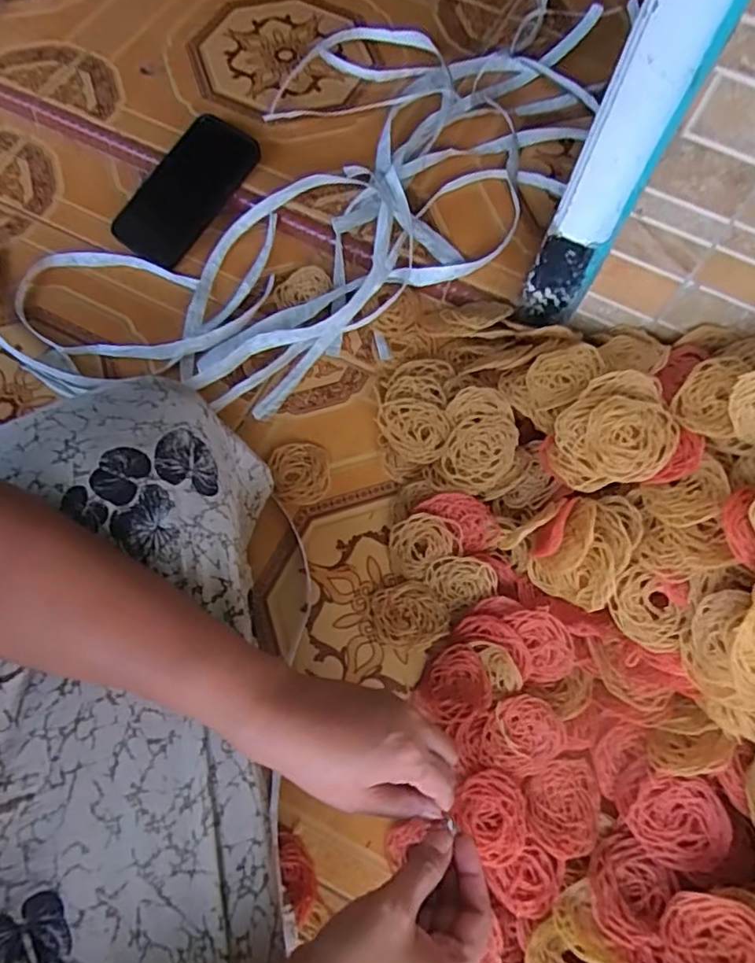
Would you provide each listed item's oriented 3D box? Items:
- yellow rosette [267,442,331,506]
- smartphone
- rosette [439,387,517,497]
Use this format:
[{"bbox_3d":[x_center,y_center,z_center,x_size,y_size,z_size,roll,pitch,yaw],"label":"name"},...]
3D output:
[{"bbox_3d":[-0.069,-0.008,0.555,0.052,0.007,0.059,-15,70,-8],"label":"yellow rosette"},{"bbox_3d":[-0.200,-0.304,0.647,0.087,0.015,0.171,37,84,8],"label":"smartphone"},{"bbox_3d":[0.090,-0.036,0.537,0.064,0.018,0.090,-2,77,28],"label":"rosette"}]

